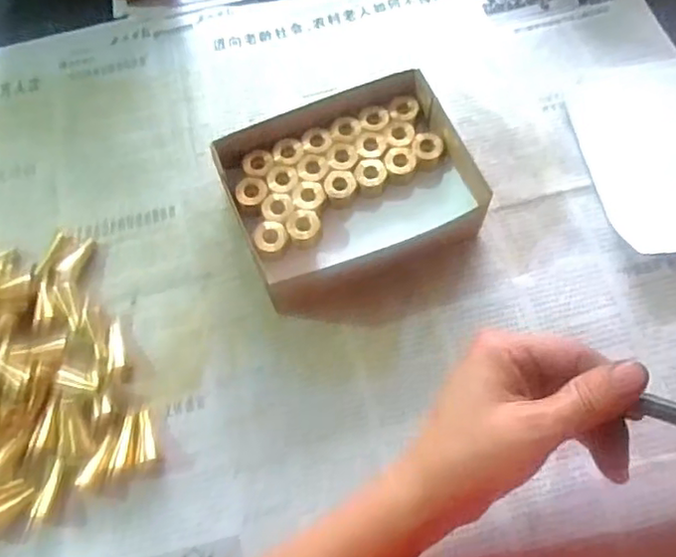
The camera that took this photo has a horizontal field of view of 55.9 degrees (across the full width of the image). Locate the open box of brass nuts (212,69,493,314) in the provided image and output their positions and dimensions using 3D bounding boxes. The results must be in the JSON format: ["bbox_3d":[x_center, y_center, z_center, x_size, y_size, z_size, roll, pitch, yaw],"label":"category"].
[{"bbox_3d":[0.008,-0.060,0.444,0.160,0.048,0.132,-23,67,-6],"label":"open box of brass nuts"}]

